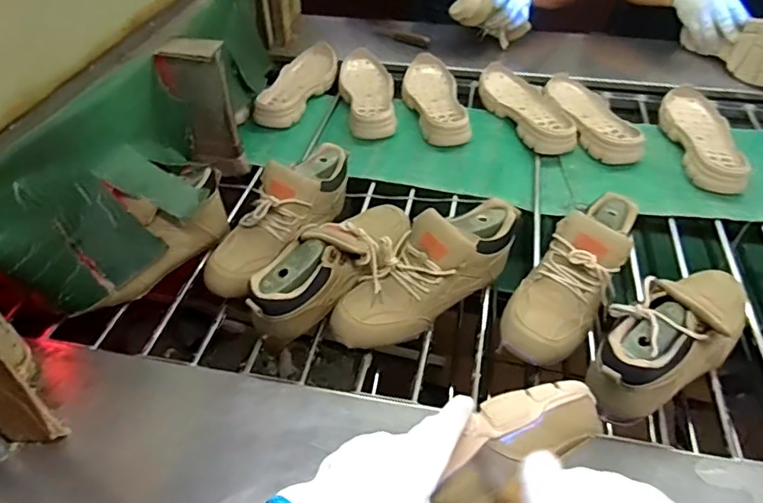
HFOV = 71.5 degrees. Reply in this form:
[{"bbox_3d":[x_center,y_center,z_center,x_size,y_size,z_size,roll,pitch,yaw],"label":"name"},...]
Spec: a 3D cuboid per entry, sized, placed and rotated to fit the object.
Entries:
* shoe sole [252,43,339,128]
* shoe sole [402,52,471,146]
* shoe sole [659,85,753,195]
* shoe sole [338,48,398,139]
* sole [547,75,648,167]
[{"bbox_3d":[-0.167,-0.351,1.116,0.106,0.065,0.276,11,48,12],"label":"shoe sole"},{"bbox_3d":[0.104,-0.313,1.079,0.113,0.049,0.281,-4,47,-3],"label":"shoe sole"},{"bbox_3d":[0.580,-0.212,0.971,0.128,0.040,0.280,9,47,9],"label":"shoe sole"},{"bbox_3d":[-0.028,-0.323,1.092,0.110,0.054,0.283,-4,47,-2],"label":"shoe sole"},{"bbox_3d":[0.404,-0.262,1.027,0.102,0.043,0.290,-9,47,-7],"label":"sole"}]

